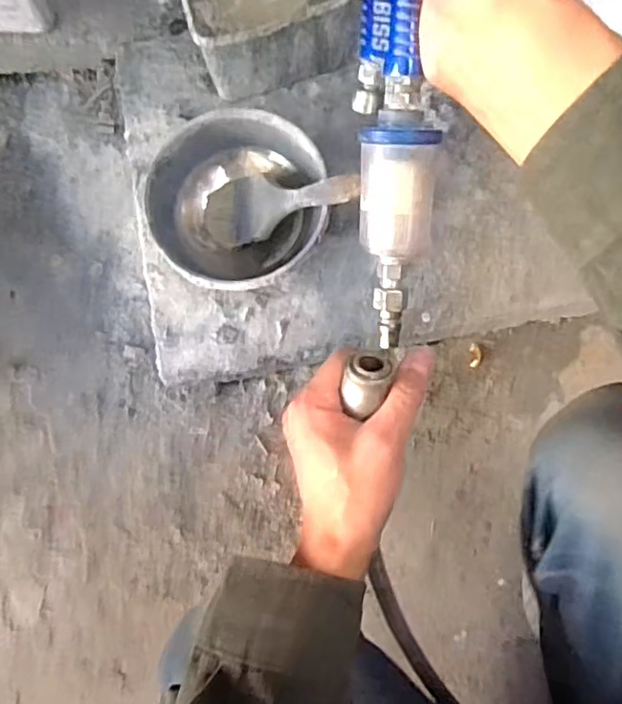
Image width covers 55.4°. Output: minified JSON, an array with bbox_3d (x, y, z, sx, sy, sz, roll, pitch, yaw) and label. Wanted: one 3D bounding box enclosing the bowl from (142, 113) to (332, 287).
[{"bbox_3d":[-0.071,-0.142,0.584,0.162,0.060,0.171,0,83,1],"label":"bowl"}]

